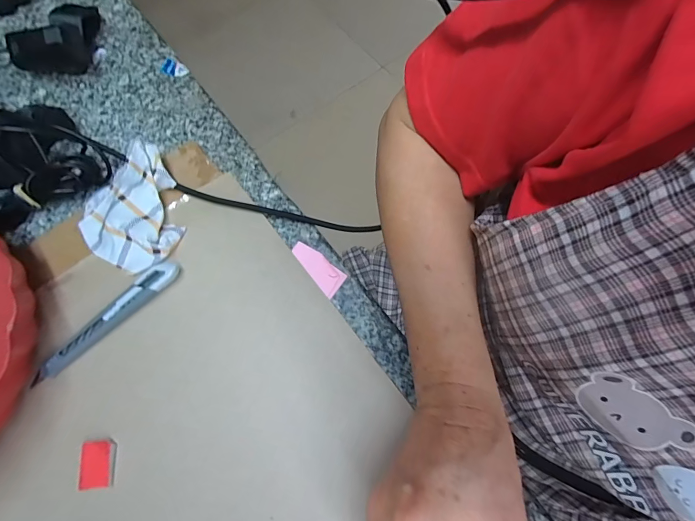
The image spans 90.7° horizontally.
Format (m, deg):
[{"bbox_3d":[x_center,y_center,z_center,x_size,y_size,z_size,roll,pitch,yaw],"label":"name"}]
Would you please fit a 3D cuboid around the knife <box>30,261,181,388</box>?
[{"bbox_3d":[-0.184,0.046,0.263,0.126,0.014,0.018,-43,76,-12],"label":"knife"}]

